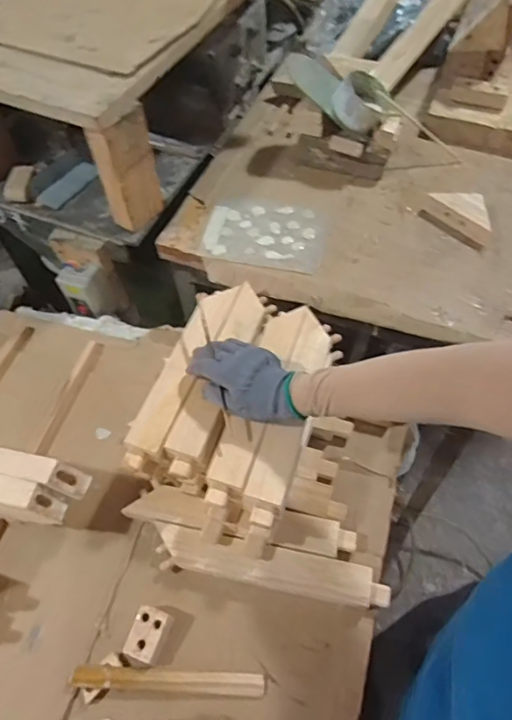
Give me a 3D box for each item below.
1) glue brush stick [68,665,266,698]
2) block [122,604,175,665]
[{"bbox_3d":[-0.096,0.350,0.570,0.208,0.010,0.023,2,58,2],"label":"glue brush stick"},{"bbox_3d":[-0.119,0.308,0.586,0.039,0.023,0.053,17,60,11],"label":"block"}]

